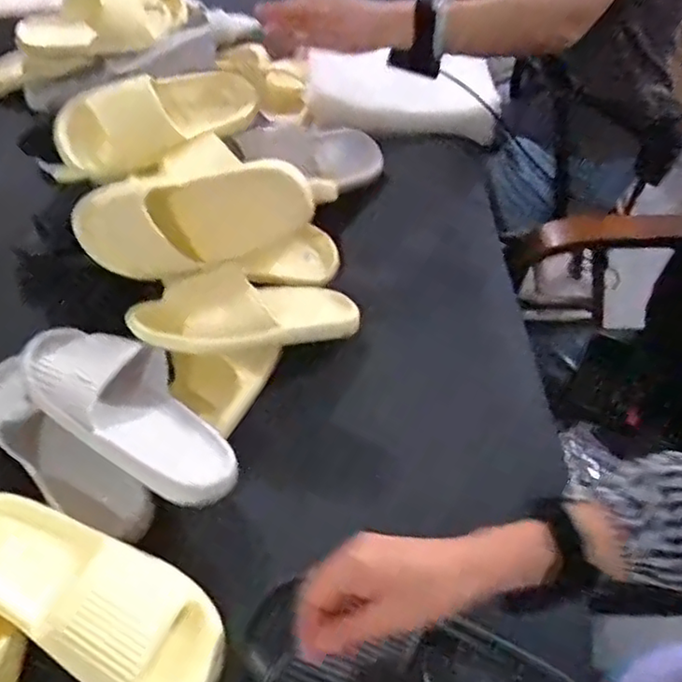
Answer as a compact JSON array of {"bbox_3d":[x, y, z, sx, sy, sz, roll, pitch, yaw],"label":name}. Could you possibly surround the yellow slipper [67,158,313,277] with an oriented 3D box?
[{"bbox_3d":[-0.161,-0.133,0.708,0.257,0.131,0.079,0,51,4],"label":"yellow slipper"}]

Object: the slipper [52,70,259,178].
[{"bbox_3d":[-0.208,-0.266,0.764,0.249,0.084,0.089,-30,55,-19],"label":"slipper"}]

